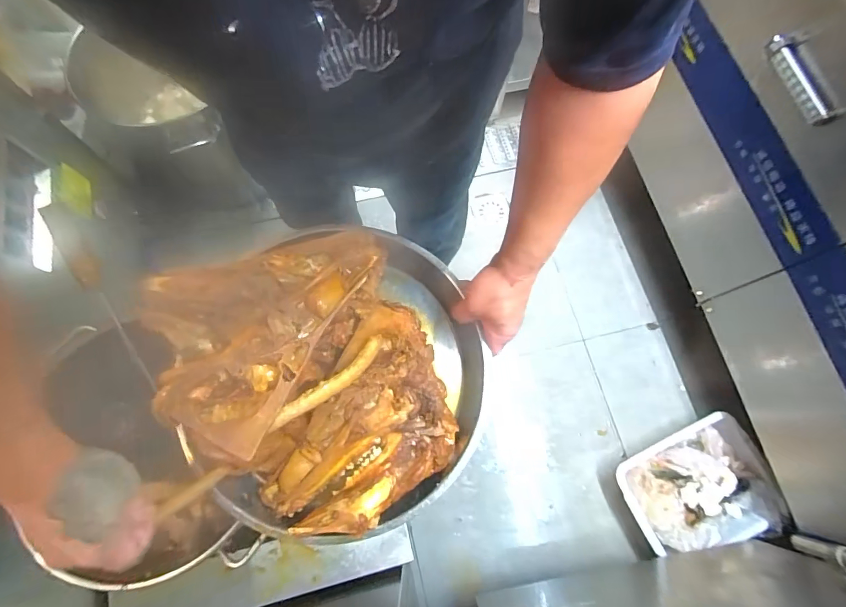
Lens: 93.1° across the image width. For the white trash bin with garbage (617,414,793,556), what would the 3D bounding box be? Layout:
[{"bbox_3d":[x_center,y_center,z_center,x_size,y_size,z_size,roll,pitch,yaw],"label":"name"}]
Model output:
[{"bbox_3d":[0.640,0.437,0.960,0.338,0.132,0.257,-18,76,-5],"label":"white trash bin with garbage"}]

